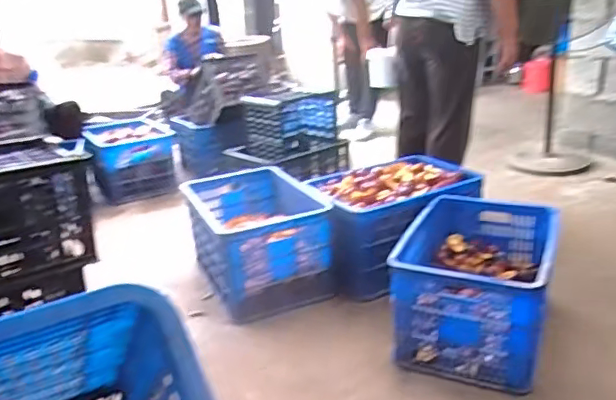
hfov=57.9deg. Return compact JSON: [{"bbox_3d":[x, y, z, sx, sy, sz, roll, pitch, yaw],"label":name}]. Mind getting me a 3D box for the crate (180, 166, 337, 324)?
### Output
[{"bbox_3d":[-0.186,0.109,1.936,0.413,0.275,0.606,-9,20,-14],"label":"crate"}]

